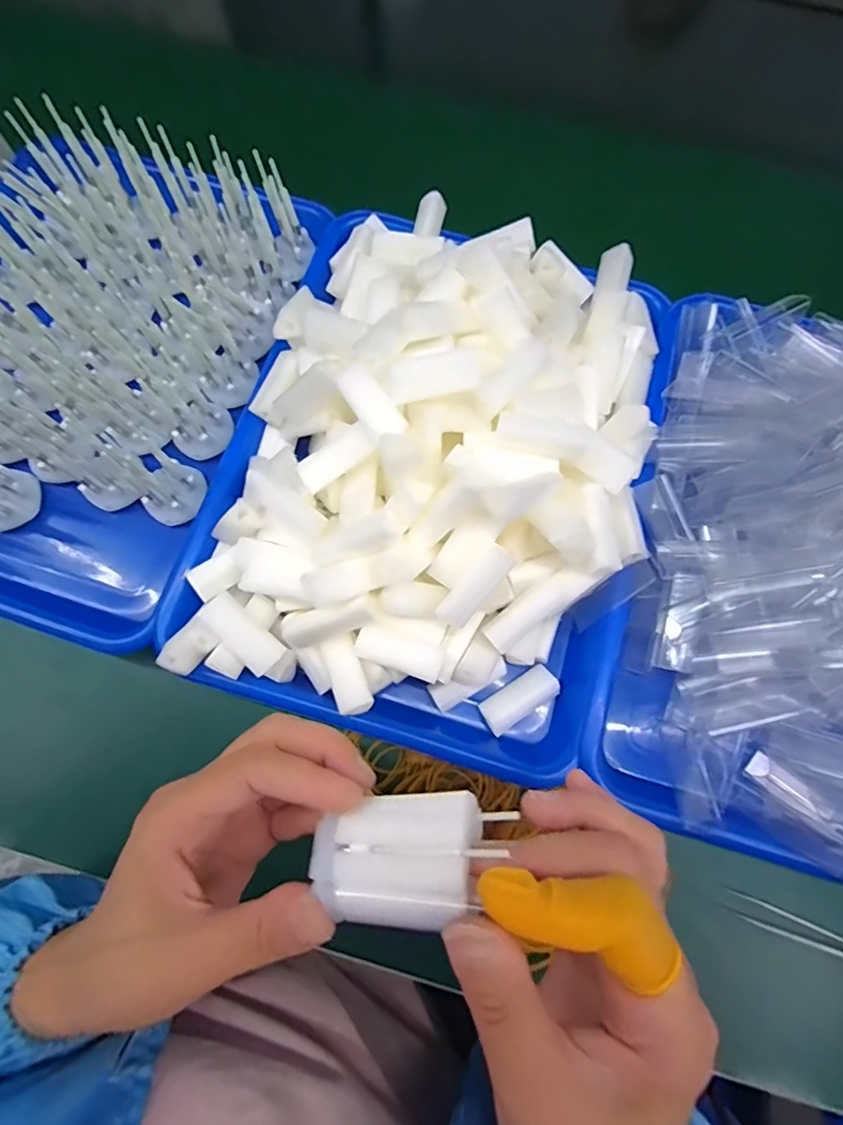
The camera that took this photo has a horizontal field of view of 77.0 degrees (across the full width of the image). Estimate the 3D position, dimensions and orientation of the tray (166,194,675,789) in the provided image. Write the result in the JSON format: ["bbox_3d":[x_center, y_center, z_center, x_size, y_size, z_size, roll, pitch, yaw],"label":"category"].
[{"bbox_3d":[0.013,-0.064,0.302,0.245,0.095,0.320,16,74,4],"label":"tray"}]

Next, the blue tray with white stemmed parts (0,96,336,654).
[{"bbox_3d":[-0.222,-0.127,0.336,0.238,0.068,0.319,14,74,3],"label":"blue tray with white stemmed parts"}]

